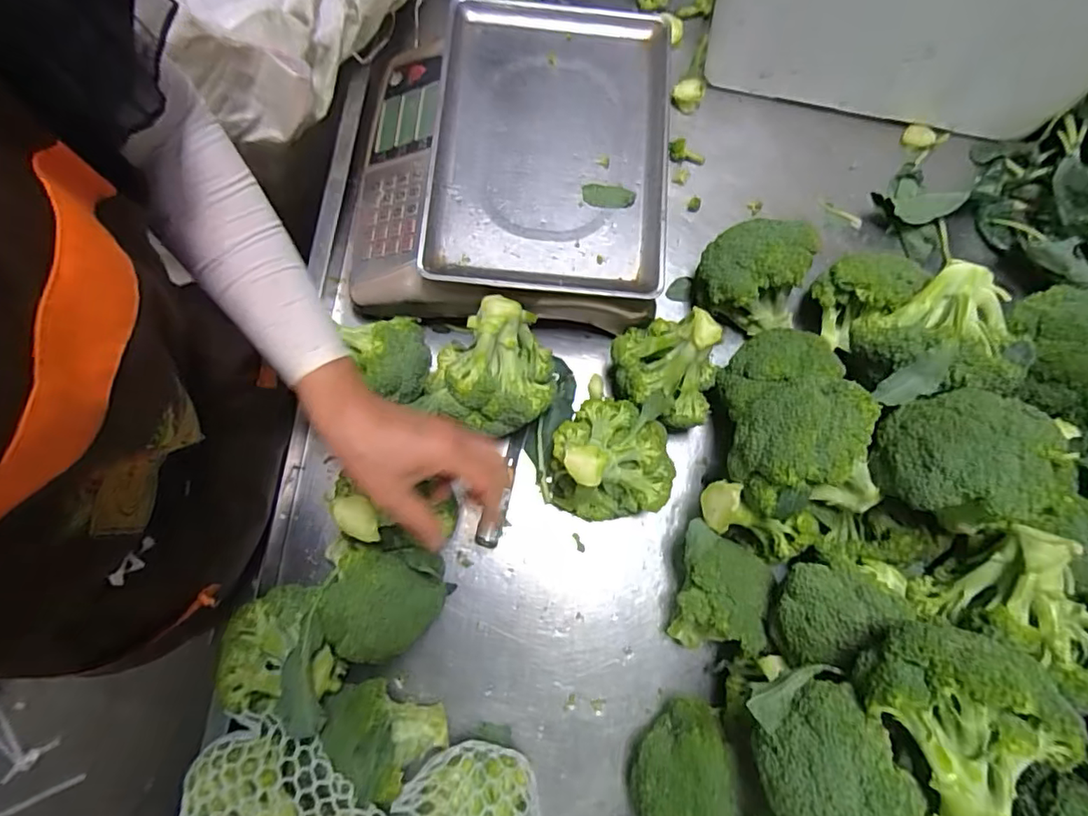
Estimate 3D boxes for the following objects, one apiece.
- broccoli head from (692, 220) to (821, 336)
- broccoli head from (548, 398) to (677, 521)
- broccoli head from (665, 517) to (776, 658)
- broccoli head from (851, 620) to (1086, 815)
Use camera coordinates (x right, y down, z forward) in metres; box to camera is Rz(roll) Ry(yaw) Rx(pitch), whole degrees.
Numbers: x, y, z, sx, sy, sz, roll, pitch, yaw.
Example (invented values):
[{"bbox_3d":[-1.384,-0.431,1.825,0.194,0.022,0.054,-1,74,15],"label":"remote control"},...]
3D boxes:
[{"bbox_3d":[0.232,-0.150,0.617,0.118,0.091,0.105,6,76,0],"label":"broccoli head"},{"bbox_3d":[0.069,0.050,0.569,0.120,0.122,0.120,3,76,-1],"label":"broccoli head"},{"bbox_3d":[0.173,0.179,0.554,0.081,0.097,0.113,7,76,0],"label":"broccoli head"},{"bbox_3d":[0.275,0.200,0.364,0.105,0.090,0.122,-25,78,-8],"label":"broccoli head"}]

